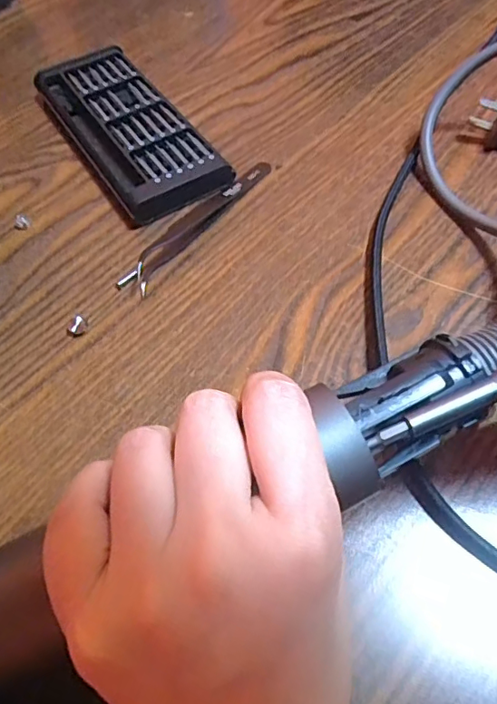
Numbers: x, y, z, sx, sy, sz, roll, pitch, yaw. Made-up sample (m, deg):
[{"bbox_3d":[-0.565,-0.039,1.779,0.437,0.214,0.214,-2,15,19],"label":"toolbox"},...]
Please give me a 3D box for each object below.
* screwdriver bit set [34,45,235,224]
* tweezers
[{"bbox_3d":[-0.075,-0.138,0.329,0.062,0.015,0.159,-29,61,-15],"label":"screwdriver bit set"},{"bbox_3d":[-0.025,-0.074,0.293,0.014,0.006,0.114,32,64,20],"label":"tweezers"}]

